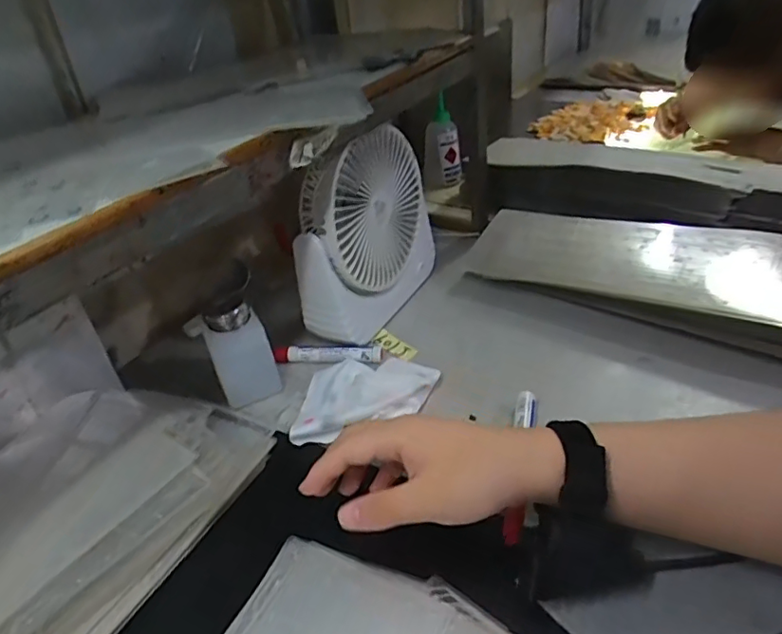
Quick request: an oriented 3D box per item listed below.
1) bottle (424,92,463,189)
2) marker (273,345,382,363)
[{"bbox_3d":[0.081,-0.264,0.879,0.061,0.132,0.040,-2,34,9],"label":"bottle"},{"bbox_3d":[-0.064,0.036,0.575,0.111,0.013,0.018,-1,34,11],"label":"marker"}]

